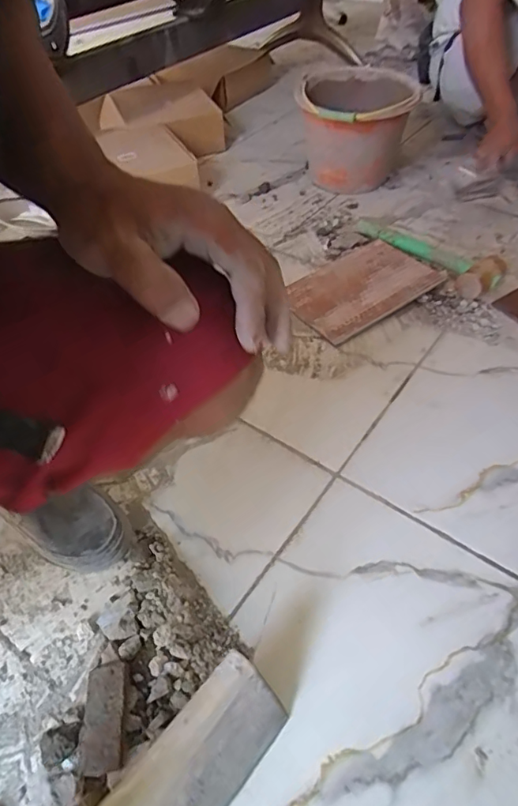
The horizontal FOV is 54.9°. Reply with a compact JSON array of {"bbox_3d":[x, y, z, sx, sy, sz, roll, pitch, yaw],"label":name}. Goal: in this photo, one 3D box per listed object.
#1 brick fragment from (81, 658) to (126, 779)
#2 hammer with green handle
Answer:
[{"bbox_3d":[-0.152,0.307,0.489,0.040,0.013,0.090,-7,50,-2],"label":"brick fragment"},{"bbox_3d":[0.324,-0.302,0.975,0.096,0.059,0.323,-32,56,-21],"label":"hammer with green handle"}]

